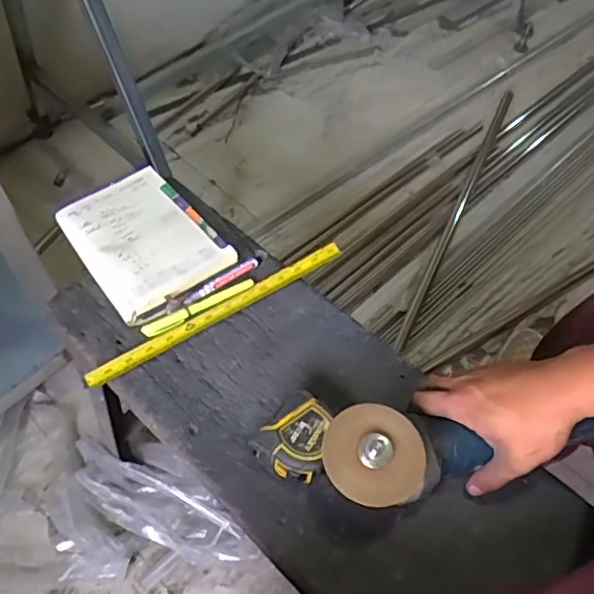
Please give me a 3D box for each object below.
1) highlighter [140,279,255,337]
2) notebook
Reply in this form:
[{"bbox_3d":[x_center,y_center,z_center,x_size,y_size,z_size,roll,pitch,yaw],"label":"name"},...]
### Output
[{"bbox_3d":[-0.114,0.013,0.689,0.142,0.012,0.015,-27,61,-18],"label":"highlighter"},{"bbox_3d":[-0.191,-0.077,0.713,0.147,0.022,0.205,-33,63,-21],"label":"notebook"}]

